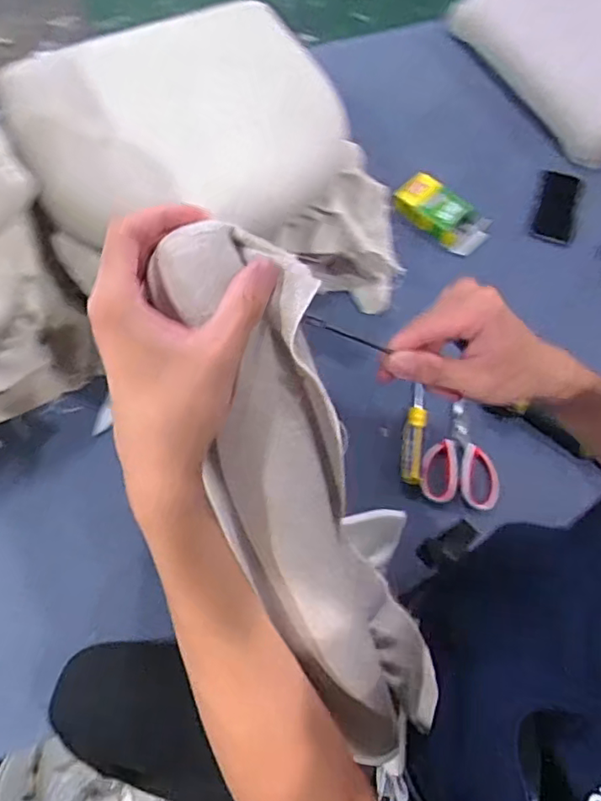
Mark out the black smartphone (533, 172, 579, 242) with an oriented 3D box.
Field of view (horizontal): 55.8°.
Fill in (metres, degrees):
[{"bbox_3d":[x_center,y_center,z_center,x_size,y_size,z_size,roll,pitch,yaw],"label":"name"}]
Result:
[{"bbox_3d":[0.441,-0.336,0.975,0.059,0.012,0.161,19,67,7],"label":"black smartphone"}]

